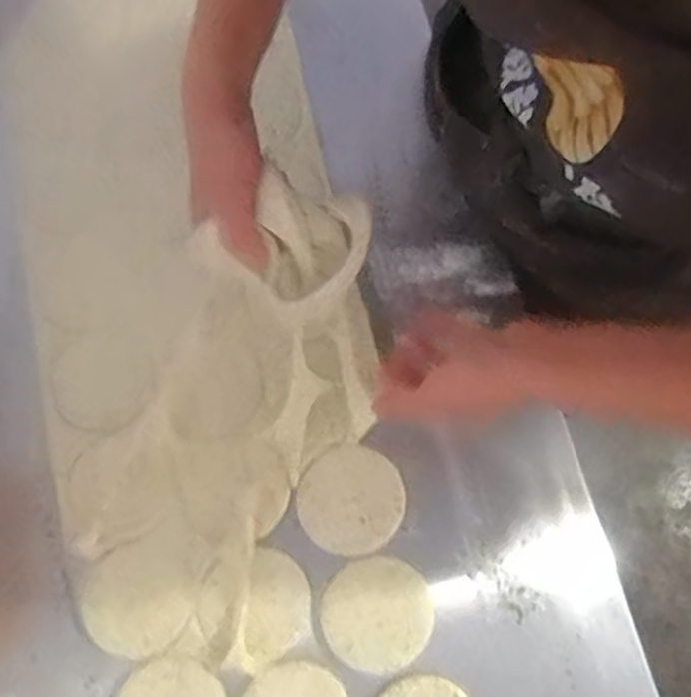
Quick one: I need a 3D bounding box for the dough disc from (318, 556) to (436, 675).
[{"bbox_3d":[0.028,0.233,0.660,0.094,0.006,0.093,0,76,0],"label":"dough disc"}]

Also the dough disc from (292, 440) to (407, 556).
[{"bbox_3d":[0.005,0.137,0.684,0.093,0.011,0.095,35,79,8],"label":"dough disc"}]

